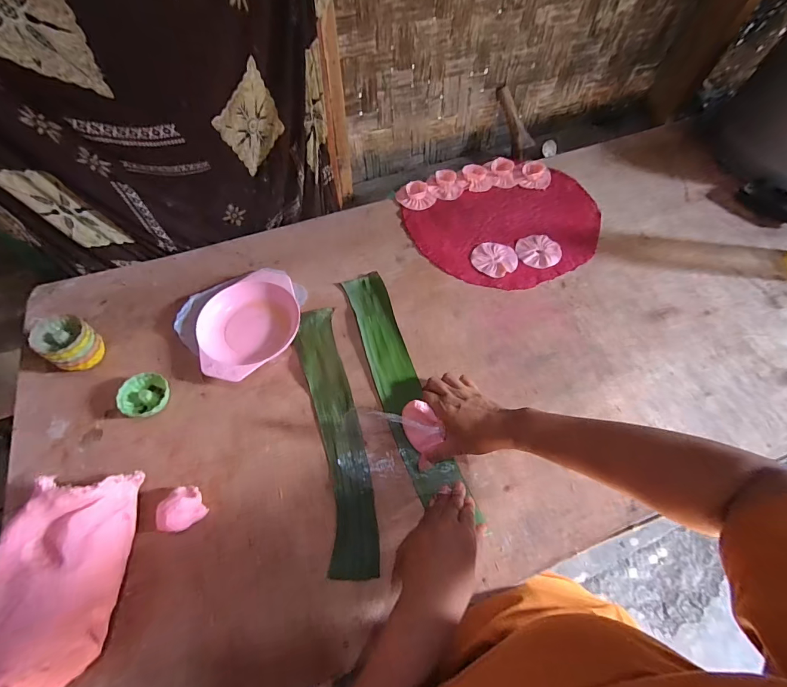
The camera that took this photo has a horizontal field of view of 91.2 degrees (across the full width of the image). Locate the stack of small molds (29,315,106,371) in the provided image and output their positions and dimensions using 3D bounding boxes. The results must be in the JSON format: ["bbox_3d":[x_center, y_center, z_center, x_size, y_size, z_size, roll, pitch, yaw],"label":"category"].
[{"bbox_3d":[-0.457,0.002,0.551,0.072,0.068,0.065,31,66,15],"label":"stack of small molds"}]

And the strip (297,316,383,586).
[{"bbox_3d":[-0.079,0.109,0.523,0.065,0.005,0.365,-11,62,-7],"label":"strip"}]

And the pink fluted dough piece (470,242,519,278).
[{"bbox_3d":[0.175,-0.147,0.667,0.076,0.004,0.074,0,61,0],"label":"pink fluted dough piece"}]

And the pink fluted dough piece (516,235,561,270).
[{"bbox_3d":[0.255,-0.163,0.676,0.074,0.007,0.075,0,61,0],"label":"pink fluted dough piece"}]

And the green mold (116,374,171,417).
[{"bbox_3d":[-0.340,0.073,0.533,0.062,0.029,0.061,22,64,11],"label":"green mold"}]

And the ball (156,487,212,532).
[{"bbox_3d":[-0.243,0.194,0.450,0.039,0.045,0.047,18,63,9],"label":"ball"}]

